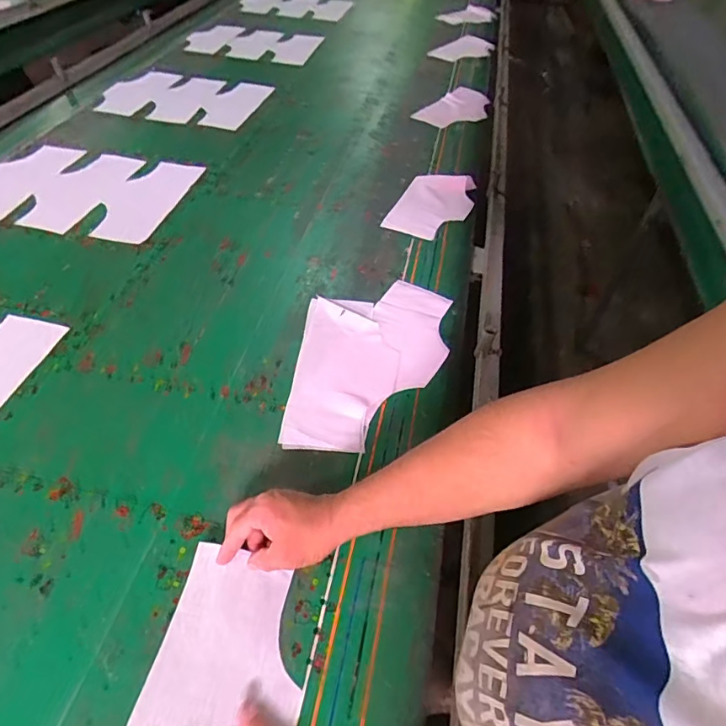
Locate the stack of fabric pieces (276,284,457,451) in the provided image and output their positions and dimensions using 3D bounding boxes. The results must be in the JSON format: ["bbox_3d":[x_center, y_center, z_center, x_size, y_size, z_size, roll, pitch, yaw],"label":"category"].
[{"bbox_3d":[0.014,-0.012,0.767,0.223,0.015,0.346,6,48,3],"label":"stack of fabric pieces"}]

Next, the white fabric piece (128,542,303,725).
[{"bbox_3d":[-0.145,0.344,0.465,0.149,0.018,0.297,11,51,4],"label":"white fabric piece"}]

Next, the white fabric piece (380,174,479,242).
[{"bbox_3d":[0.153,-0.346,1.044,0.145,0.027,0.234,20,50,15],"label":"white fabric piece"}]

